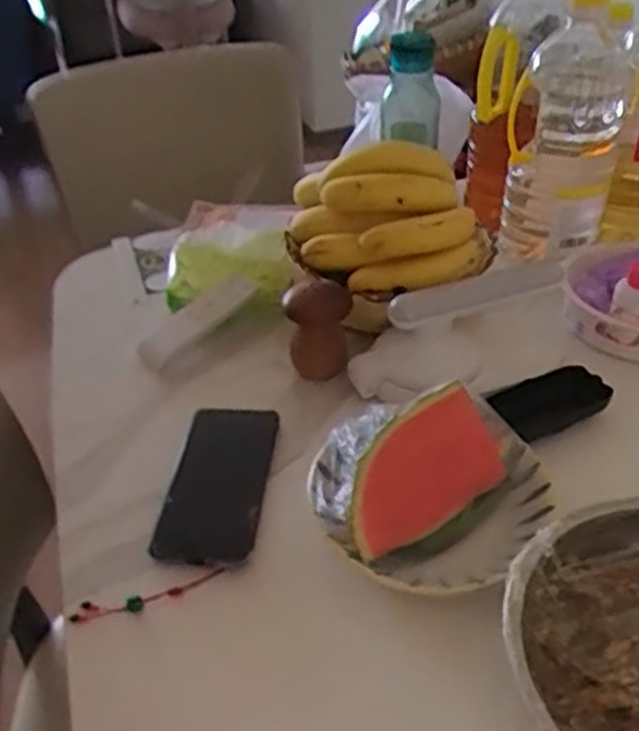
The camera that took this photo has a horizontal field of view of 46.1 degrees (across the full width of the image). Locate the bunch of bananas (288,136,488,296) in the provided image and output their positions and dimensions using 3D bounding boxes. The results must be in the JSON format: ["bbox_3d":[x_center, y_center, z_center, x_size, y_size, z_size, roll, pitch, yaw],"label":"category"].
[{"bbox_3d":[0.073,-0.140,0.720,0.183,0.099,0.132,-11,38,-10],"label":"bunch of bananas"}]

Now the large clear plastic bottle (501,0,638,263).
[{"bbox_3d":[0.243,-0.229,0.746,0.106,0.248,0.139,8,39,13],"label":"large clear plastic bottle"}]

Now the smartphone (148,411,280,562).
[{"bbox_3d":[-0.081,0.094,0.615,0.082,0.011,0.158,-5,42,15],"label":"smartphone"}]

